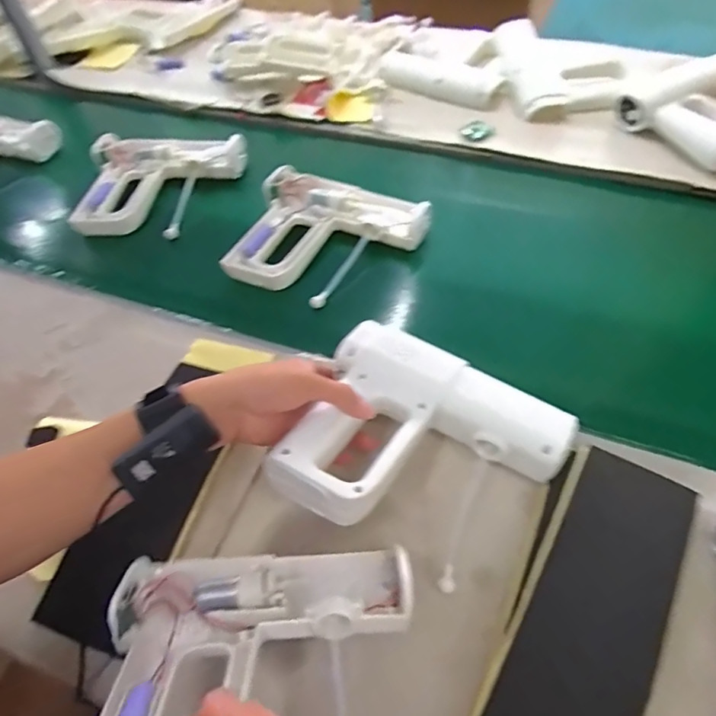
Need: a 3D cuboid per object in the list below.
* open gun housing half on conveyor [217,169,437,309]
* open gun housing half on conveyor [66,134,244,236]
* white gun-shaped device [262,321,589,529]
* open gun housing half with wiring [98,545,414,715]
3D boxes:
[{"bbox_3d":[-0.038,-0.153,0.635,0.219,0.041,0.186,20,60,18],"label":"open gun housing half on conveyor"},{"bbox_3d":[-0.290,-0.255,0.729,0.231,0.038,0.190,4,56,8],"label":"open gun housing half on conveyor"},{"bbox_3d":[0.056,0.073,0.417,0.202,0.065,0.172,22,60,19],"label":"white gun-shaped device"},{"bbox_3d":[-0.065,0.203,0.332,0.207,0.039,0.184,-4,25,0],"label":"open gun housing half with wiring"}]

